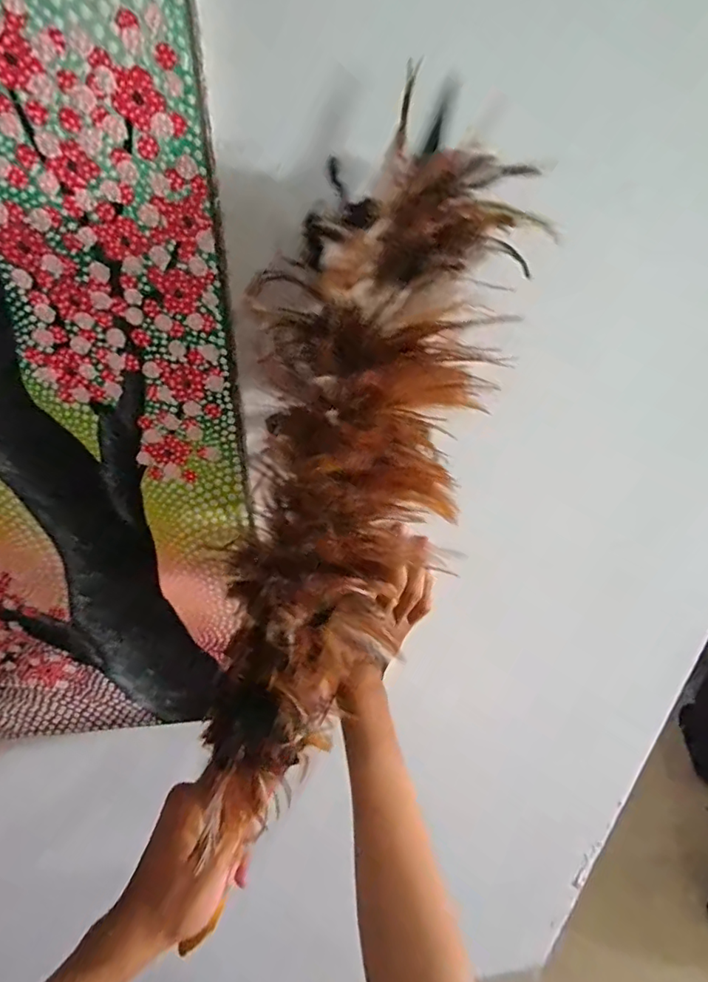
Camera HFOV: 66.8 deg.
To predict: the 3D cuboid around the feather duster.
[{"bbox_3d":[-0.026,0.014,0.369,0.153,0.475,0.111,26,16,34],"label":"feather duster"}]

